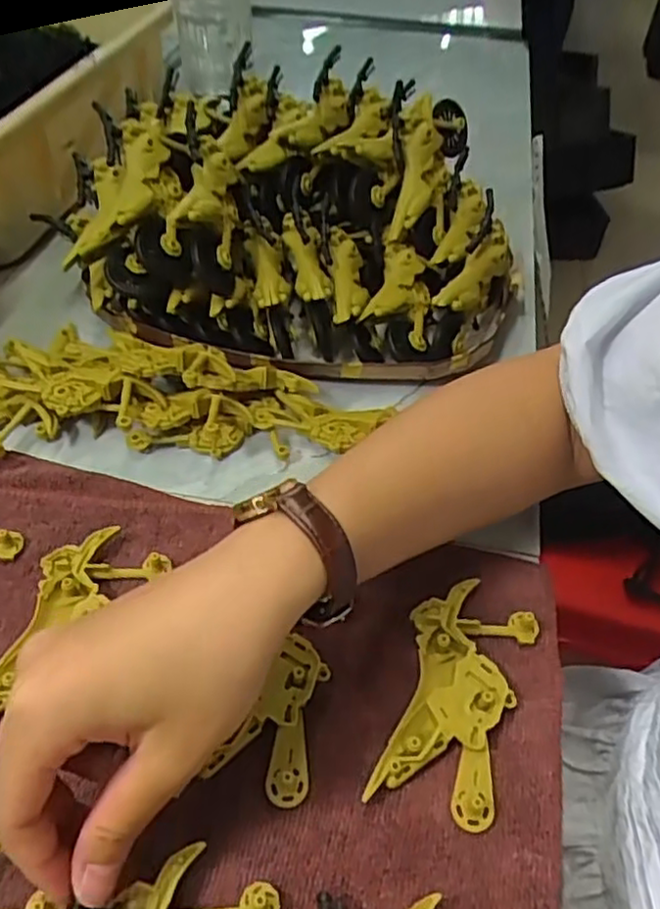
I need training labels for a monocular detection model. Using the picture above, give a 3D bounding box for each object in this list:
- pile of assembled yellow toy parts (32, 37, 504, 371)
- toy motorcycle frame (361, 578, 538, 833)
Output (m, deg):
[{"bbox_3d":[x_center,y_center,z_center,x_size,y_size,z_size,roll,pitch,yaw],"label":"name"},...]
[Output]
[{"bbox_3d":[-0.018,-0.161,0.462,0.292,0.116,0.203,10,48,5],"label":"pile of assembled yellow toy parts"},{"bbox_3d":[0.053,0.101,0.291,0.051,0.013,0.096,19,50,13],"label":"toy motorcycle frame"}]

